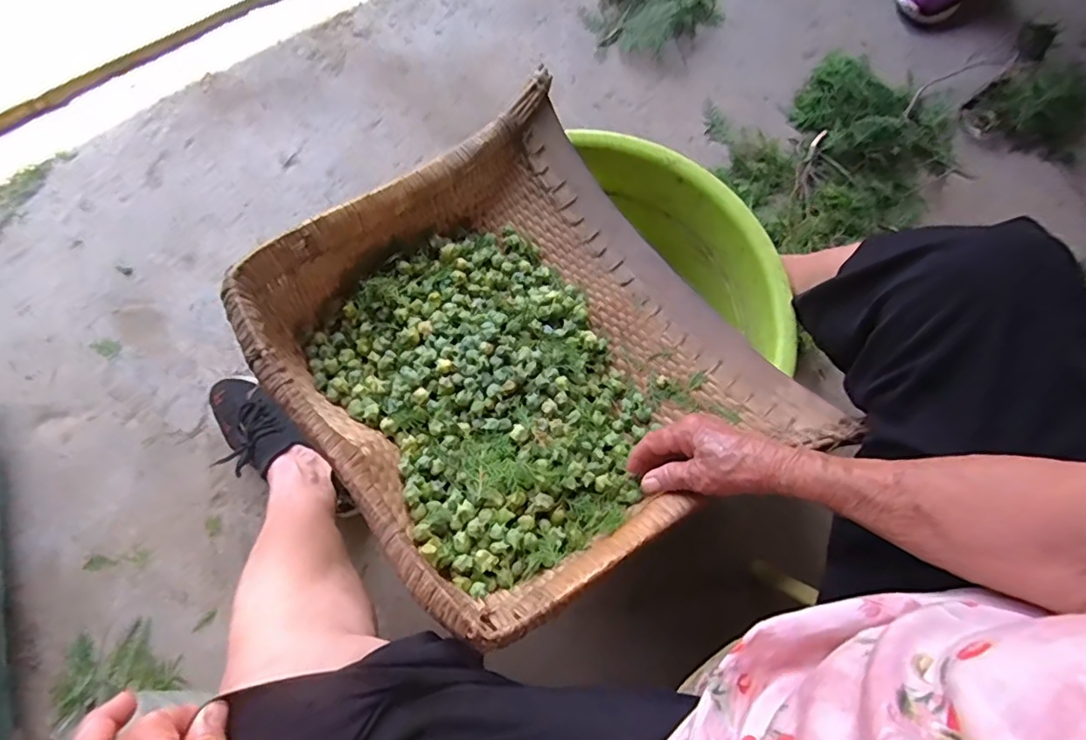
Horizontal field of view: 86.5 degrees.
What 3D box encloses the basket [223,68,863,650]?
[{"bbox_3d":[-0.007,-0.023,0.550,0.396,0.171,0.431,-38,76,-12],"label":"basket"}]

